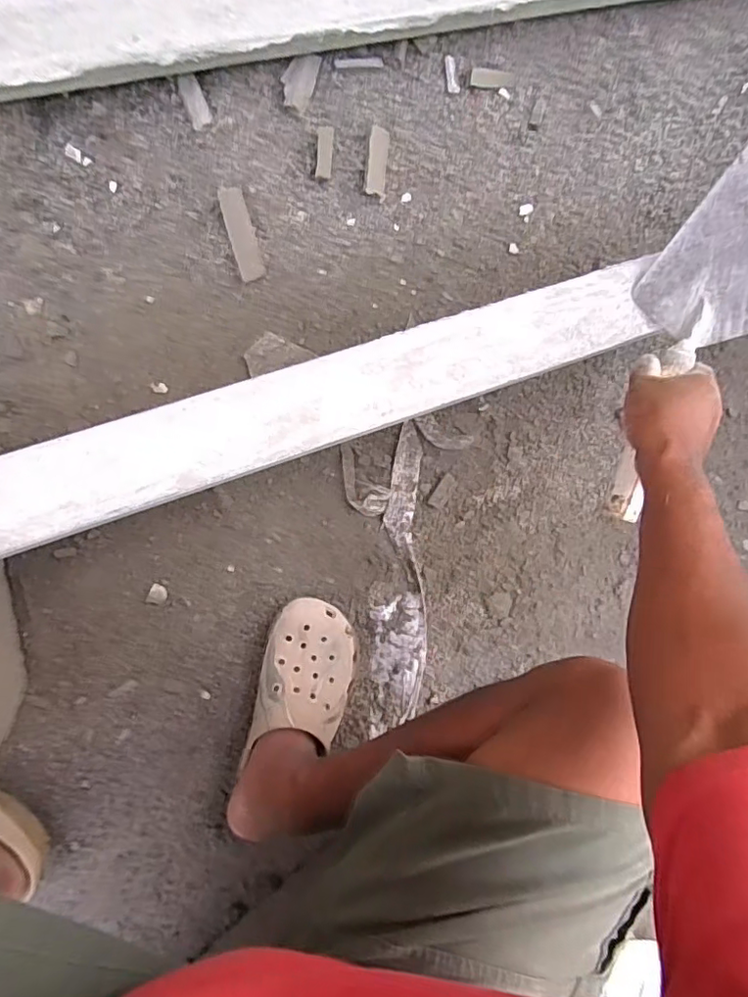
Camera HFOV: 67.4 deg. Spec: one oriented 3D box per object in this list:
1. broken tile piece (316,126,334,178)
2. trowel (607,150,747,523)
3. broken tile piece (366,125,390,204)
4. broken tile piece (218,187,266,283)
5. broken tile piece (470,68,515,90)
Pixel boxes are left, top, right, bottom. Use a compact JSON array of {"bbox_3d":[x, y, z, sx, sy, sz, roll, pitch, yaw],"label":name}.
[{"bbox_3d":[-0.060,-0.428,0.695,0.020,0.004,0.058,2,100,-27],"label":"broken tile piece"},{"bbox_3d":[0.304,-0.148,0.540,0.105,0.075,0.356,22,91,-4],"label":"trowel"},{"bbox_3d":[0.005,-0.423,0.708,0.028,0.006,0.080,0,104,-27],"label":"broken tile piece"},{"bbox_3d":[-0.159,-0.318,0.672,0.030,0.016,0.106,-17,87,-8],"label":"broken tile piece"},{"bbox_3d":[0.156,-0.550,0.736,0.060,0.004,0.023,-3,100,-12],"label":"broken tile piece"}]

